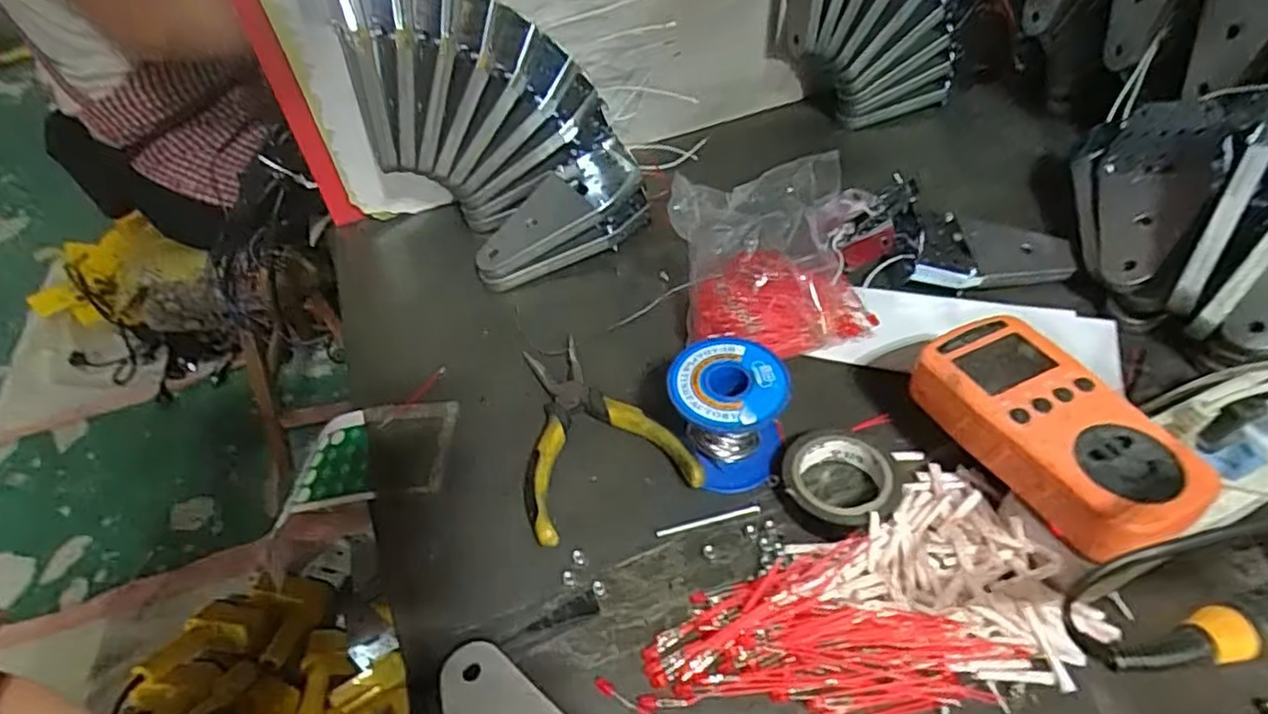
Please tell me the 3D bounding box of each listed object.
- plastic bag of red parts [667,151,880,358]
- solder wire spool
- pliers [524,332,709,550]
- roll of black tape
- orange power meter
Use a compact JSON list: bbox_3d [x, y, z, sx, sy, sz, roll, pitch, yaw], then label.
[{"bbox_3d":[0.094,-0.067,0.467,0.125,0.061,0.139,-6,46,1],"label":"plastic bag of red parts"},{"bbox_3d":[0.052,0.032,0.380,0.062,0.062,0.060,-6,46,2],"label":"solder wire spool"},{"bbox_3d":[-0.031,0.041,0.411,0.093,0.018,0.133,-20,47,-12],"label":"pliers"},{"bbox_3d":[0.111,0.064,0.369,0.059,0.017,0.060,-4,46,4],"label":"roll of black tape"},{"bbox_3d":[0.202,0.036,0.331,0.065,0.040,0.128,-19,48,-13],"label":"orange power meter"}]

